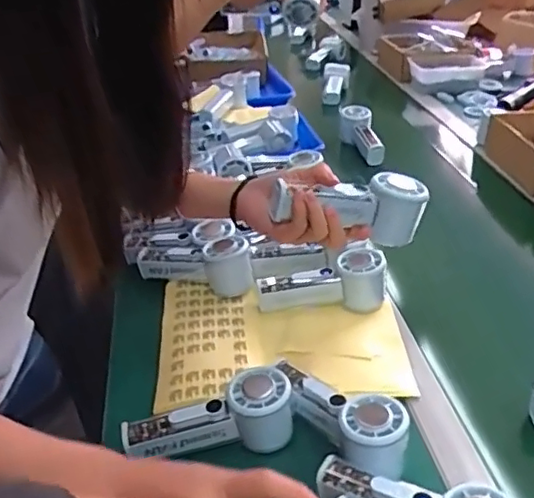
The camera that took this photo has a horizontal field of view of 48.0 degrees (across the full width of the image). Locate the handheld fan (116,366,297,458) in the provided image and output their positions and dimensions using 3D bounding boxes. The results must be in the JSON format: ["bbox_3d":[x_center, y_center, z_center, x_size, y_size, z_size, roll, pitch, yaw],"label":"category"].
[{"bbox_3d":[-0.054,0.153,0.552,0.153,0.055,0.051,-5,32,-7],"label":"handheld fan"}]

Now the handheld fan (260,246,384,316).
[{"bbox_3d":[0.068,0.045,0.724,0.152,0.054,0.061,-12,31,7],"label":"handheld fan"}]

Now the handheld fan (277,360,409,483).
[{"bbox_3d":[0.066,0.144,0.548,0.056,0.053,0.145,-19,36,-27],"label":"handheld fan"}]

